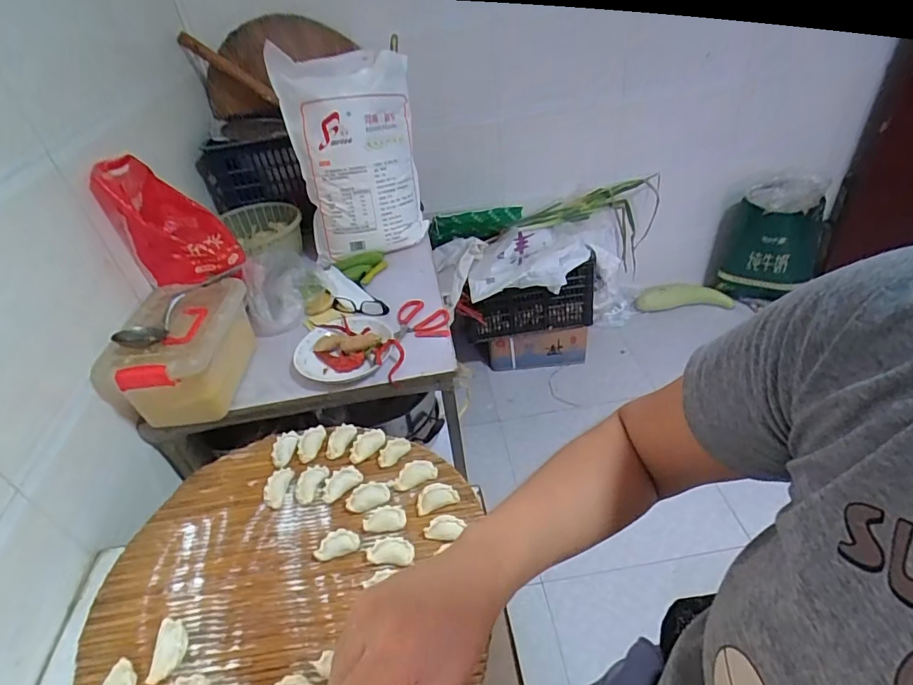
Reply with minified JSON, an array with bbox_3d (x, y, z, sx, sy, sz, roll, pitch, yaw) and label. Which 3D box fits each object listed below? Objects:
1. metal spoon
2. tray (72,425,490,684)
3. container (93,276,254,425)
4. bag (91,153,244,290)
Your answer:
[{"bbox_3d":[-0.540,-0.082,0.962,0.090,0.033,0.298,7,42,17],"label":"metal spoon"},{"bbox_3d":[-0.196,0.278,0.568,0.464,0.029,0.443,-5,40,4],"label":"tray"},{"bbox_3d":[-0.523,0.012,0.958,0.193,0.153,0.290,-8,40,-1],"label":"container"},{"bbox_3d":[-0.613,-0.274,1.052,0.194,0.225,0.198,-26,43,-21],"label":"bag"}]

